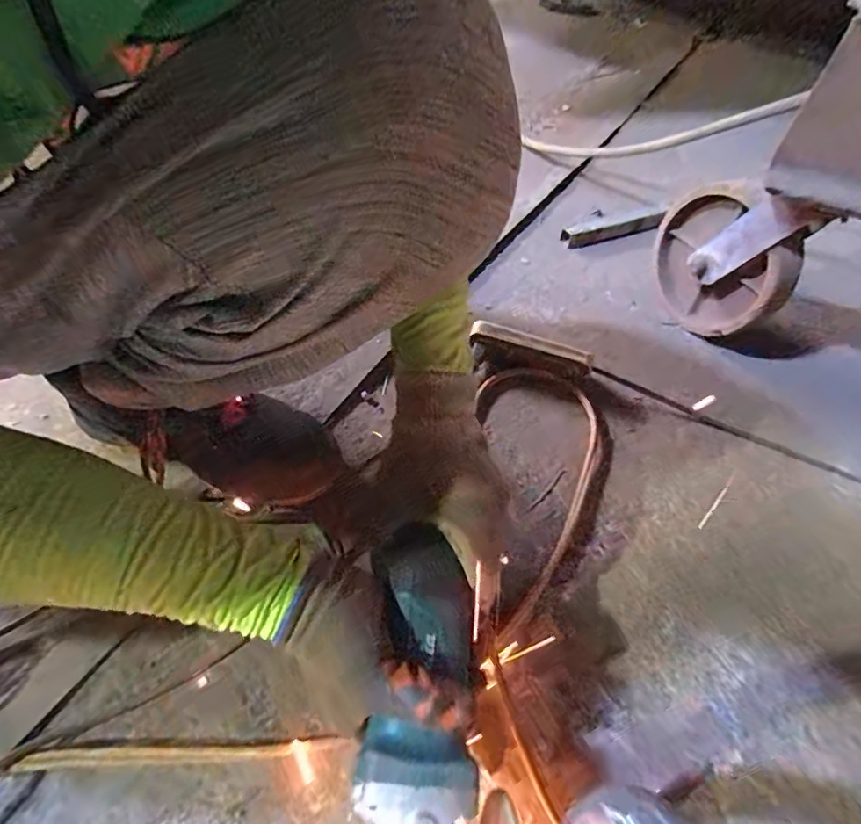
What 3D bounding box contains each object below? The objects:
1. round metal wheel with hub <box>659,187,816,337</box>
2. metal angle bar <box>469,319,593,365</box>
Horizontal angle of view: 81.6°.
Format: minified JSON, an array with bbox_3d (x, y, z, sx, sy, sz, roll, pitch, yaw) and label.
[{"bbox_3d":[0.399,-0.218,0.689,0.078,0.205,0.202,-2,52,-6],"label":"round metal wheel with hub"},{"bbox_3d":[0.125,-0.087,0.619,0.149,0.014,0.019,20,52,9],"label":"metal angle bar"}]

